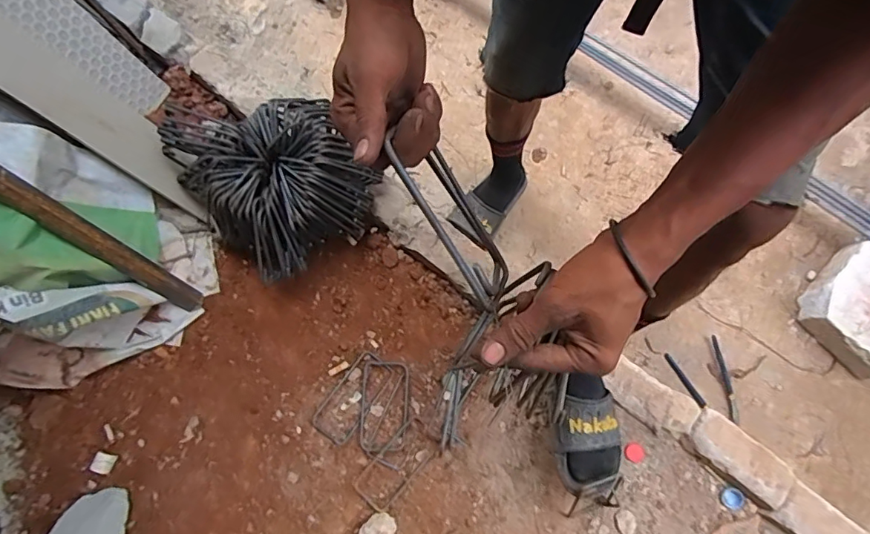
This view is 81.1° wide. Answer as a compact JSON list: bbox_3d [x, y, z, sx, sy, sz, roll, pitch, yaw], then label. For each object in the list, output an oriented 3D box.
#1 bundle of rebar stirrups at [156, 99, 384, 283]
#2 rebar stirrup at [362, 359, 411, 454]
[{"bbox_3d":[-0.257,-0.163,0.872,0.291,0.177,0.285,0,74,0],"label":"bundle of rebar stirrups"},{"bbox_3d":[-0.083,0.231,0.848,0.079,0.009,0.147,2,74,1],"label":"rebar stirrup"}]

